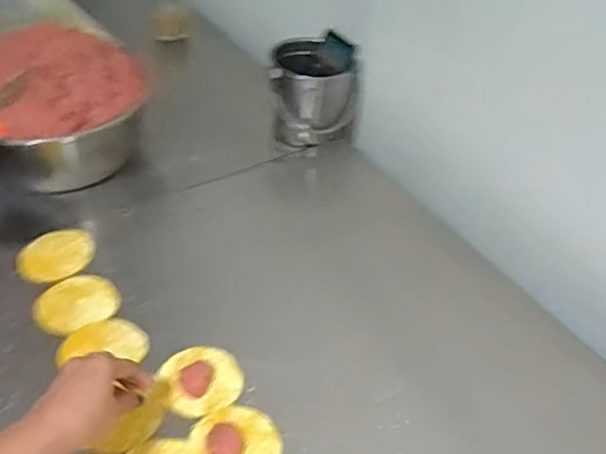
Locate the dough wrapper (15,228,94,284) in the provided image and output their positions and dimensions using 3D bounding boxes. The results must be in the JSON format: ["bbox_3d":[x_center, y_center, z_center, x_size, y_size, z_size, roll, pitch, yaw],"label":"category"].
[{"bbox_3d":[-0.314,0.035,0.731,0.074,0.010,0.095,33,47,12],"label":"dough wrapper"}]

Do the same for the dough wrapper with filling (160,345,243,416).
[{"bbox_3d":[-0.108,0.161,0.617,0.078,0.018,0.084,2,43,-2],"label":"dough wrapper with filling"}]

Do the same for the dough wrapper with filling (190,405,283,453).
[{"bbox_3d":[-0.063,0.210,0.563,0.077,0.016,0.079,2,43,-2],"label":"dough wrapper with filling"}]

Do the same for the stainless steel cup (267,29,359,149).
[{"bbox_3d":[0.023,-0.222,0.932,0.130,0.141,0.123,6,43,3],"label":"stainless steel cup"}]

